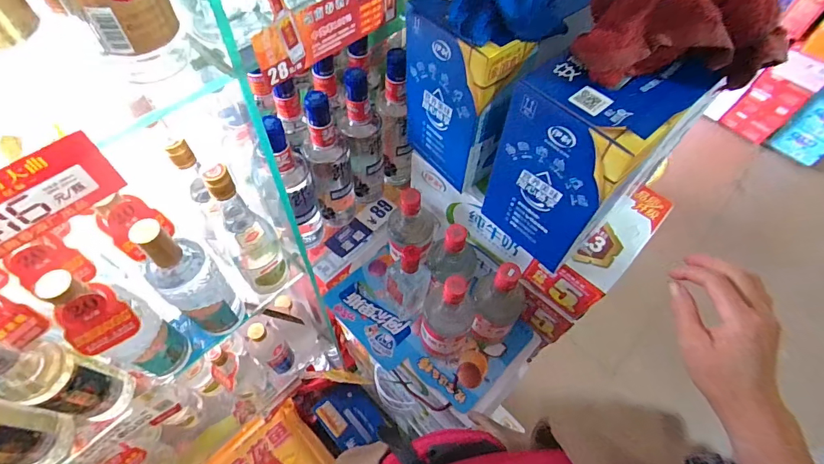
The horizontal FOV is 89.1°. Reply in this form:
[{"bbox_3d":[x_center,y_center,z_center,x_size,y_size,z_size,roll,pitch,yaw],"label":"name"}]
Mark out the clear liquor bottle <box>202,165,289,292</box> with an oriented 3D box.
[{"bbox_3d":[-0.221,0.014,0.580,0.066,0.273,0.056,-27,64,-18],"label":"clear liquor bottle"}]

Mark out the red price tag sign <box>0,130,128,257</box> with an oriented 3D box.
[{"bbox_3d":[-0.290,-0.018,0.305,0.005,0.062,0.133,40,64,19],"label":"red price tag sign"}]

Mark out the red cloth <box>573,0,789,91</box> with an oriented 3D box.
[{"bbox_3d":[0.254,-0.195,0.386,0.158,0.080,0.151,37,63,18],"label":"red cloth"}]

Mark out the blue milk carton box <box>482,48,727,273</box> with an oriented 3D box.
[{"bbox_3d":[0.197,-0.086,0.497,0.146,0.226,0.130,-35,66,-22],"label":"blue milk carton box"}]

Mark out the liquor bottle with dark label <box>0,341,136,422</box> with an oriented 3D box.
[{"bbox_3d":[-0.405,0.171,0.484,0.057,0.219,0.065,15,59,6],"label":"liquor bottle with dark label"}]

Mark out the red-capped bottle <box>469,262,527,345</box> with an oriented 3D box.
[{"bbox_3d":[0.133,0.104,0.646,0.078,0.219,0.083,2,58,-3],"label":"red-capped bottle"}]

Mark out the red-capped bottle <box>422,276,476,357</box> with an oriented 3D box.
[{"bbox_3d":[0.056,0.130,0.627,0.076,0.214,0.072,2,58,-3],"label":"red-capped bottle"}]

